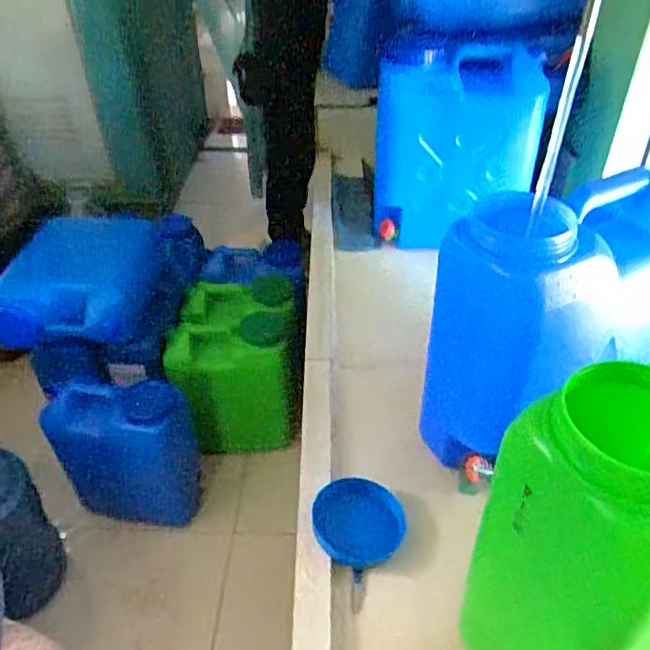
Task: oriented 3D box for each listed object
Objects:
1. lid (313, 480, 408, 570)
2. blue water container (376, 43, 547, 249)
[{"bbox_3d":[0.046,0.268,0.822,0.121,0.010,0.114,-8,60,3],"label":"lid"},{"bbox_3d":[0.293,-0.406,1.390,0.323,0.448,0.195,-4,40,-3],"label":"blue water container"}]

